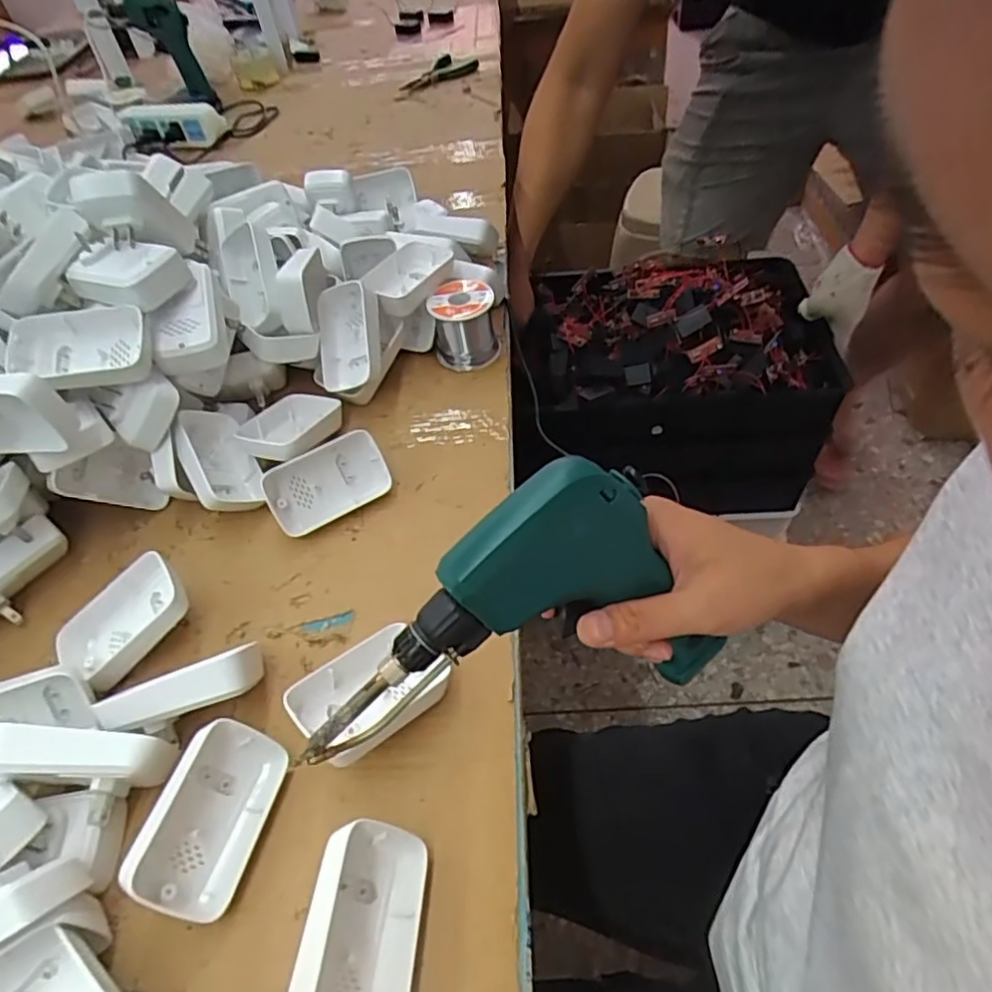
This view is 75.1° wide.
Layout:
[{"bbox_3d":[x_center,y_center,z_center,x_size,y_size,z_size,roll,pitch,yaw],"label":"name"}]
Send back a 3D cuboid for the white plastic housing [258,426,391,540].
[{"bbox_3d":[-0.137,-0.011,0.528,0.095,0.058,0.026,-30,10,-19],"label":"white plastic housing"}]

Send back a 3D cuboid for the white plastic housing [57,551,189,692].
[{"bbox_3d":[-0.263,0.091,0.459,0.095,0.036,0.061,-44,51,3],"label":"white plastic housing"}]

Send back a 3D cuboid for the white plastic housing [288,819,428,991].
[{"bbox_3d":[-0.066,0.221,0.326,0.033,0.058,0.095,-23,42,26],"label":"white plastic housing"}]

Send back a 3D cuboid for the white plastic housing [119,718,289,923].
[{"bbox_3d":[-0.166,0.185,0.373,0.063,0.026,0.096,37,49,-20],"label":"white plastic housing"}]

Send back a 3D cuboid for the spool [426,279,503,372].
[{"bbox_3d":[-0.032,-0.172,0.654,0.064,0.068,0.064,-9,50,-2],"label":"spool"}]

